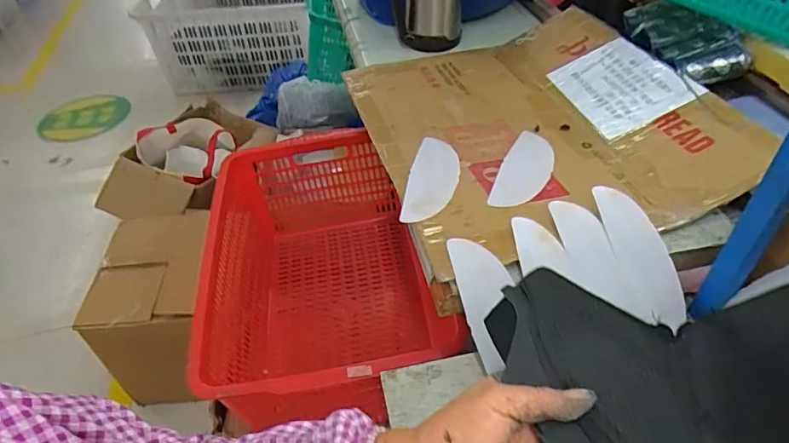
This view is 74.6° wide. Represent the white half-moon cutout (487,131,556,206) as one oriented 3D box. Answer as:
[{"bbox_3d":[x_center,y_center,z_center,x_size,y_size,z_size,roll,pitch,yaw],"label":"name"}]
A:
[{"bbox_3d":[0.181,-0.075,0.709,0.066,0.009,0.192,13,46,17],"label":"white half-moon cutout"}]

